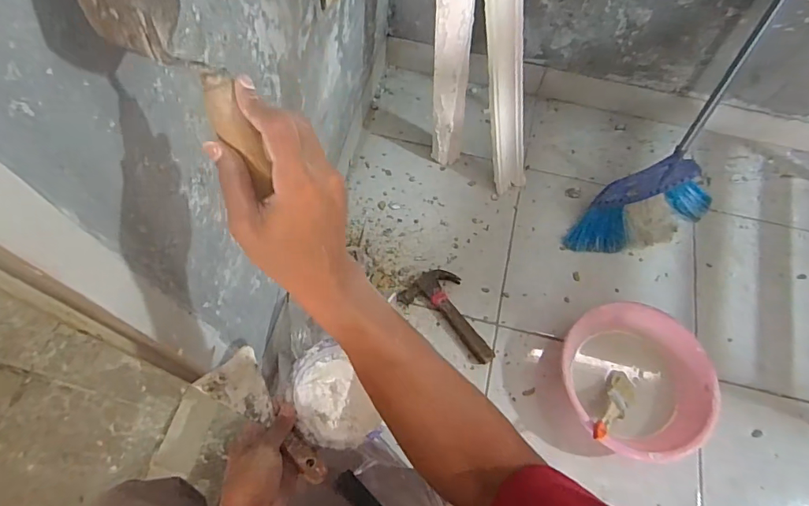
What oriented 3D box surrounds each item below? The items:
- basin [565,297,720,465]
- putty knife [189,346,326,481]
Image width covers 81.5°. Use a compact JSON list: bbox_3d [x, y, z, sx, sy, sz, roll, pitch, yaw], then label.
[{"bbox_3d":[0.435,0.242,0.873,0.241,0.103,0.259,1,65,-2],"label":"basin"},{"bbox_3d":[-0.153,0.189,0.534,0.174,0.023,0.063,43,70,14],"label":"putty knife"}]

